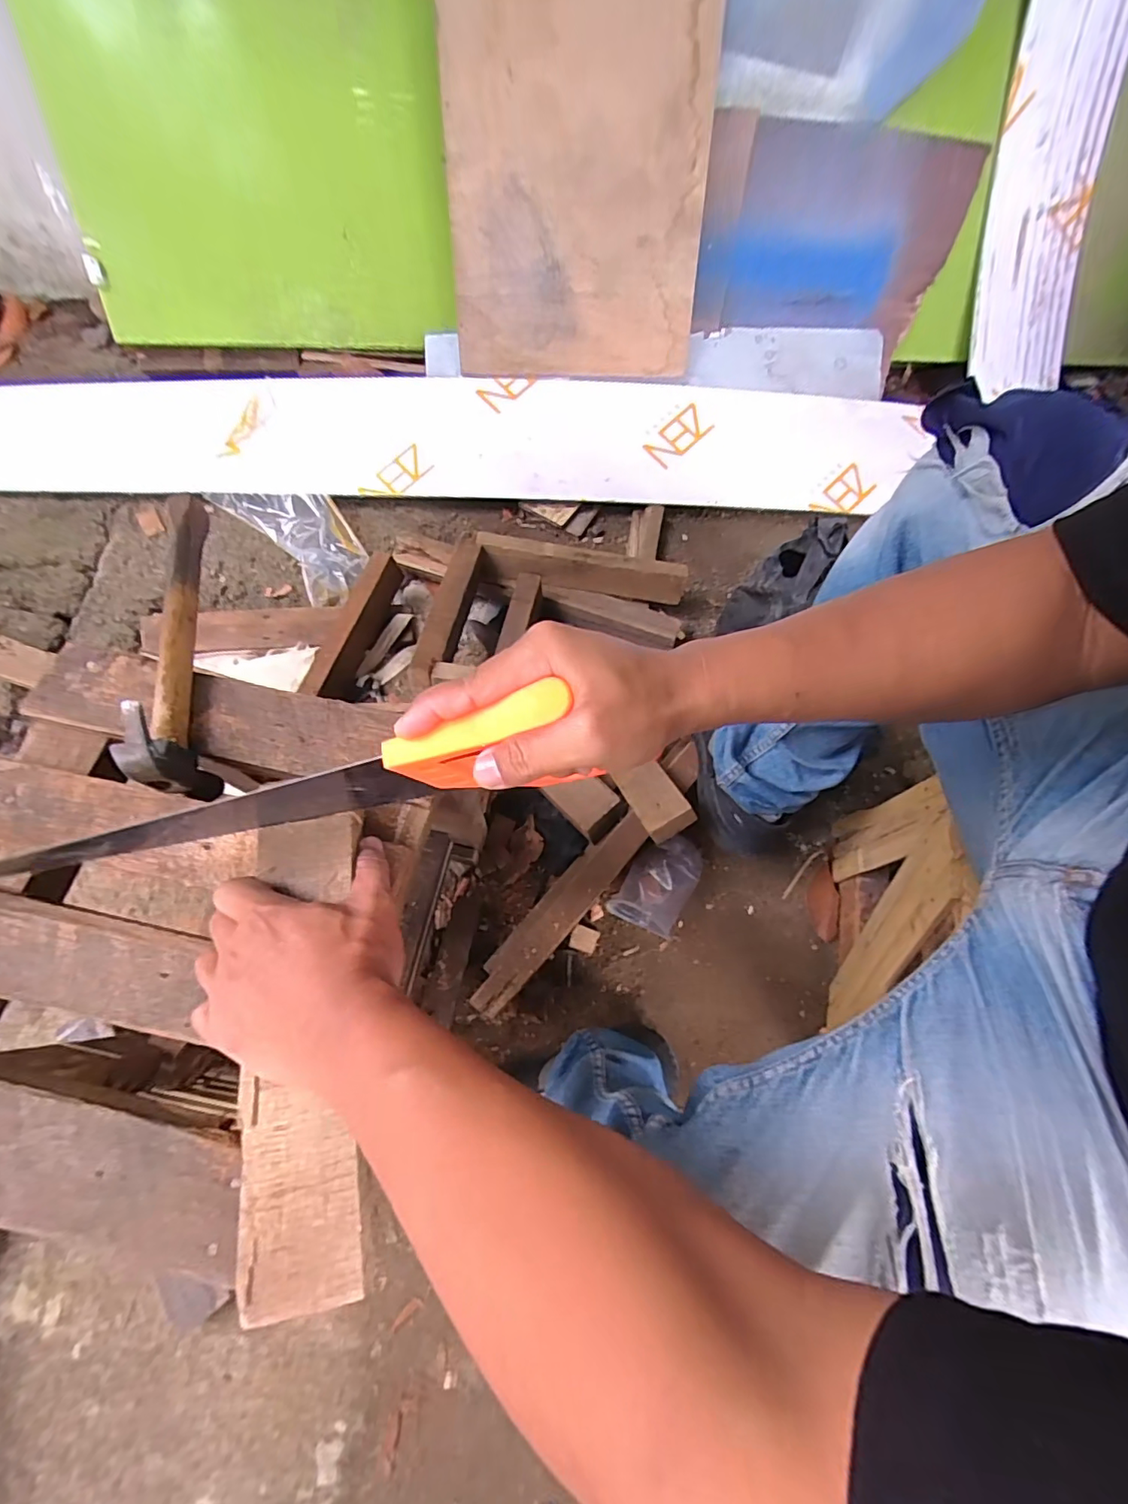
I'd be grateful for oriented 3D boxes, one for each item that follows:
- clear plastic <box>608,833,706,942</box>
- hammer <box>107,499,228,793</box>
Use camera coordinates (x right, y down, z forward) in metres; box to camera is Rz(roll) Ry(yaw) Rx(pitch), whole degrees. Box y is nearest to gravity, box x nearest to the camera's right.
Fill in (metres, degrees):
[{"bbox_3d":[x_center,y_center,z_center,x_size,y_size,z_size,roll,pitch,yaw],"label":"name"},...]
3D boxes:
[{"bbox_3d":[0.130,0.174,0.722,0.085,0.079,0.131,31,70,9],"label":"clear plastic"},{"bbox_3d":[-0.284,-0.084,0.409,0.031,0.082,0.233,-2,69,-3],"label":"hammer"}]

